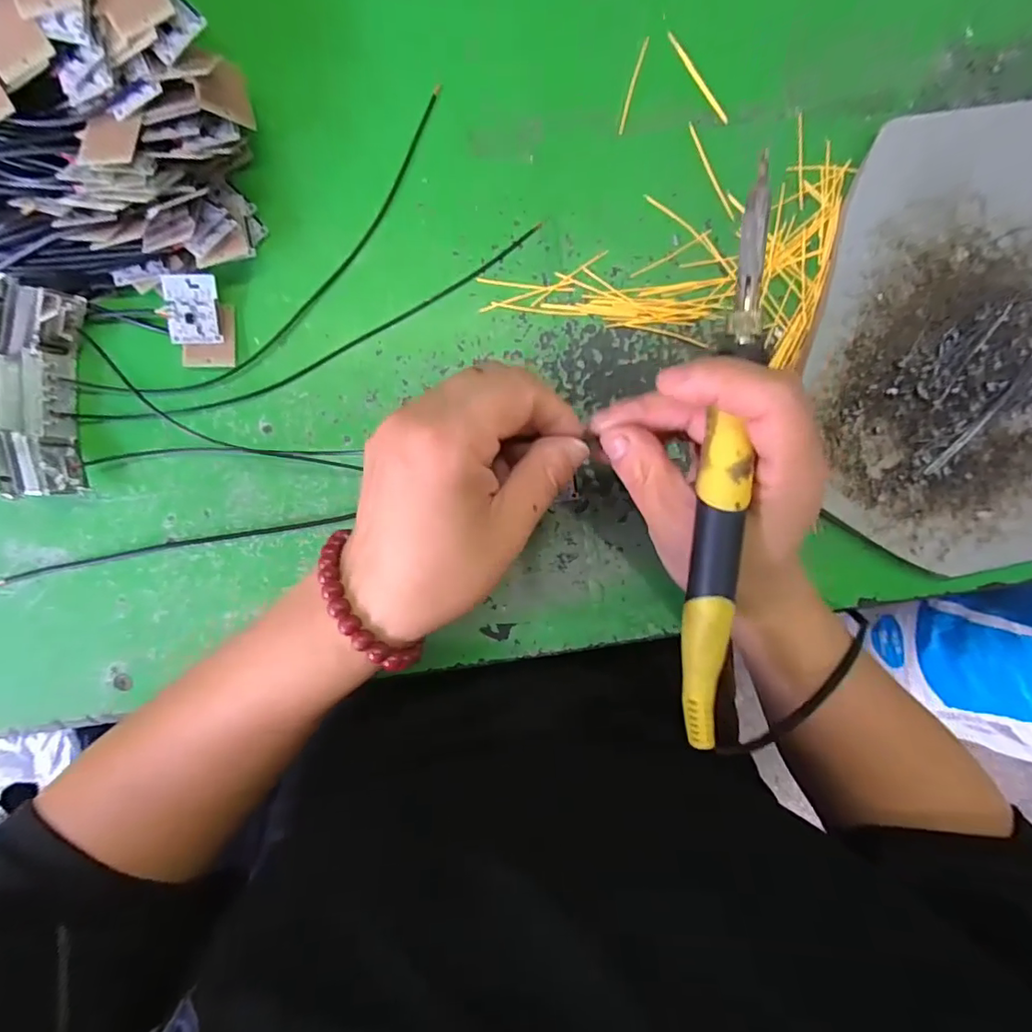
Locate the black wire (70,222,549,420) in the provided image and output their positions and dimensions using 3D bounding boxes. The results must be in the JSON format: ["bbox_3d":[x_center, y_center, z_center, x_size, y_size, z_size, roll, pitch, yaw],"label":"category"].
[{"bbox_3d":[-0.102,-0.091,0.277,0.257,0.010,0.025,-24,102,-5],"label":"black wire"}]

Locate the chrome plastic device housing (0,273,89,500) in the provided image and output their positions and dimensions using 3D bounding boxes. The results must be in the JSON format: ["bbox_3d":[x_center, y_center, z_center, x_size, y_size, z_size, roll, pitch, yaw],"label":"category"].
[{"bbox_3d":[-0.231,-0.059,0.256,0.037,0.023,0.095,3,92,-6],"label":"chrome plastic device housing"}]

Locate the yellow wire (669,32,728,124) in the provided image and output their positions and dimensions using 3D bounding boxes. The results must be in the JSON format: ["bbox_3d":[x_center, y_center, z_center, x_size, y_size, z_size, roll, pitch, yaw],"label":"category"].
[{"bbox_3d":[0.101,-0.240,0.293,0.005,0.004,0.055,-35,95,-3],"label":"yellow wire"}]

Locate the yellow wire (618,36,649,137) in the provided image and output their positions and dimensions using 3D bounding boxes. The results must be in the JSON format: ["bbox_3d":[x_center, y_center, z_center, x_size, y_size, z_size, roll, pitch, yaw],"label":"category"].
[{"bbox_3d":[0.064,-0.234,0.290,0.004,0.004,0.052,16,90,-6],"label":"yellow wire"}]

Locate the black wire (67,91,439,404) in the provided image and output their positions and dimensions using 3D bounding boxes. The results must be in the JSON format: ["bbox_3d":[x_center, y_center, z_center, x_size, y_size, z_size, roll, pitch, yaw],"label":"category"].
[{"bbox_3d":[-0.115,-0.126,0.275,0.237,0.009,0.050,-41,96,-3],"label":"black wire"}]

